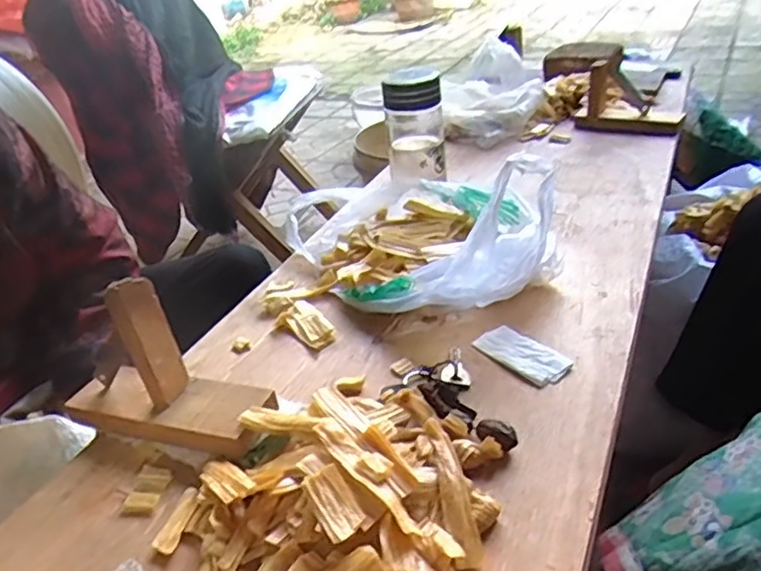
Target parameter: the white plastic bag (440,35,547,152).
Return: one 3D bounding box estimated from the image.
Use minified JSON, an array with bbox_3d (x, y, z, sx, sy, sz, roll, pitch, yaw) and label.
[{"bbox_3d":[0.187,-0.319,1.055,0.144,0.116,0.196,5,32,18],"label":"white plastic bag"}]

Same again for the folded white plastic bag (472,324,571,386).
[{"bbox_3d":[0.123,0.057,0.563,0.043,0.004,0.084,-24,35,-28],"label":"folded white plastic bag"}]

